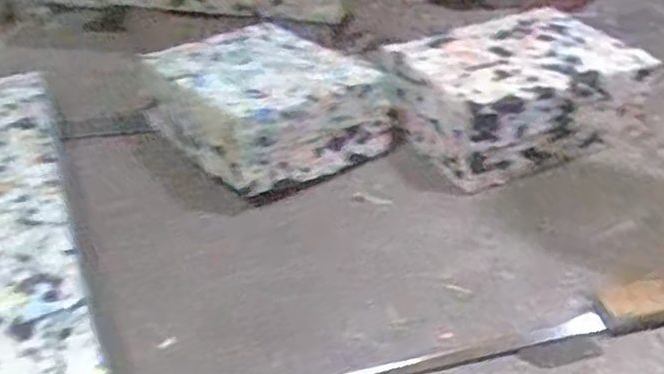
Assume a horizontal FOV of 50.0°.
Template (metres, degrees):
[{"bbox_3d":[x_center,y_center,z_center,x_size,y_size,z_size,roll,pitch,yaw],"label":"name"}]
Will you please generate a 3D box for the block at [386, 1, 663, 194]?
[{"bbox_3d":[0.176,-0.095,0.715,0.215,0.088,0.165,-17,38,-20],"label":"block"}]

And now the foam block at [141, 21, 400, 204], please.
[{"bbox_3d":[-0.070,-0.086,0.712,0.169,0.092,0.206,-25,41,-29],"label":"foam block"}]

